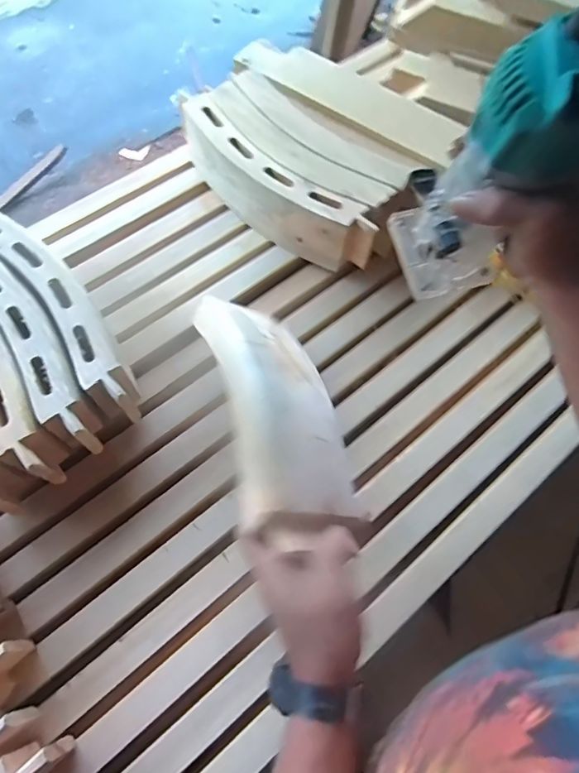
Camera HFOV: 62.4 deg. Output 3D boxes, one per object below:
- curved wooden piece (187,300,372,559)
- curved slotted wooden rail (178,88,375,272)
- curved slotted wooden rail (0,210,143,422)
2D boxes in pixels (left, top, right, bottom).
[{"bbox_3d":[-0.021,0.001,0.457,0.107,0.066,0.295,-16,50,-9],"label":"curved wooden piece"},{"bbox_3d":[-0.031,-0.264,0.644,0.323,0.082,0.076,41,71,15],"label":"curved slotted wooden rail"},{"bbox_3d":[-0.273,-0.098,0.553,0.070,0.075,0.334,-39,73,-17],"label":"curved slotted wooden rail"}]

